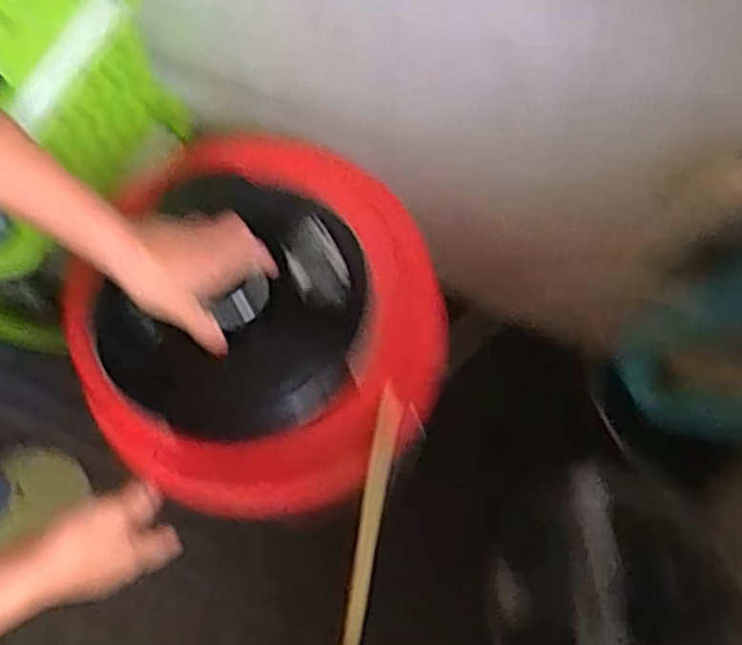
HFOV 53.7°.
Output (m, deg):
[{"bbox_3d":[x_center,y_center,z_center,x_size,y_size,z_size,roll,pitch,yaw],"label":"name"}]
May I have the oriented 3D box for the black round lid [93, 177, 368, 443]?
[{"bbox_3d":[-0.122,-0.026,0.685,0.232,0.066,0.258,12,68,3],"label":"black round lid"}]

